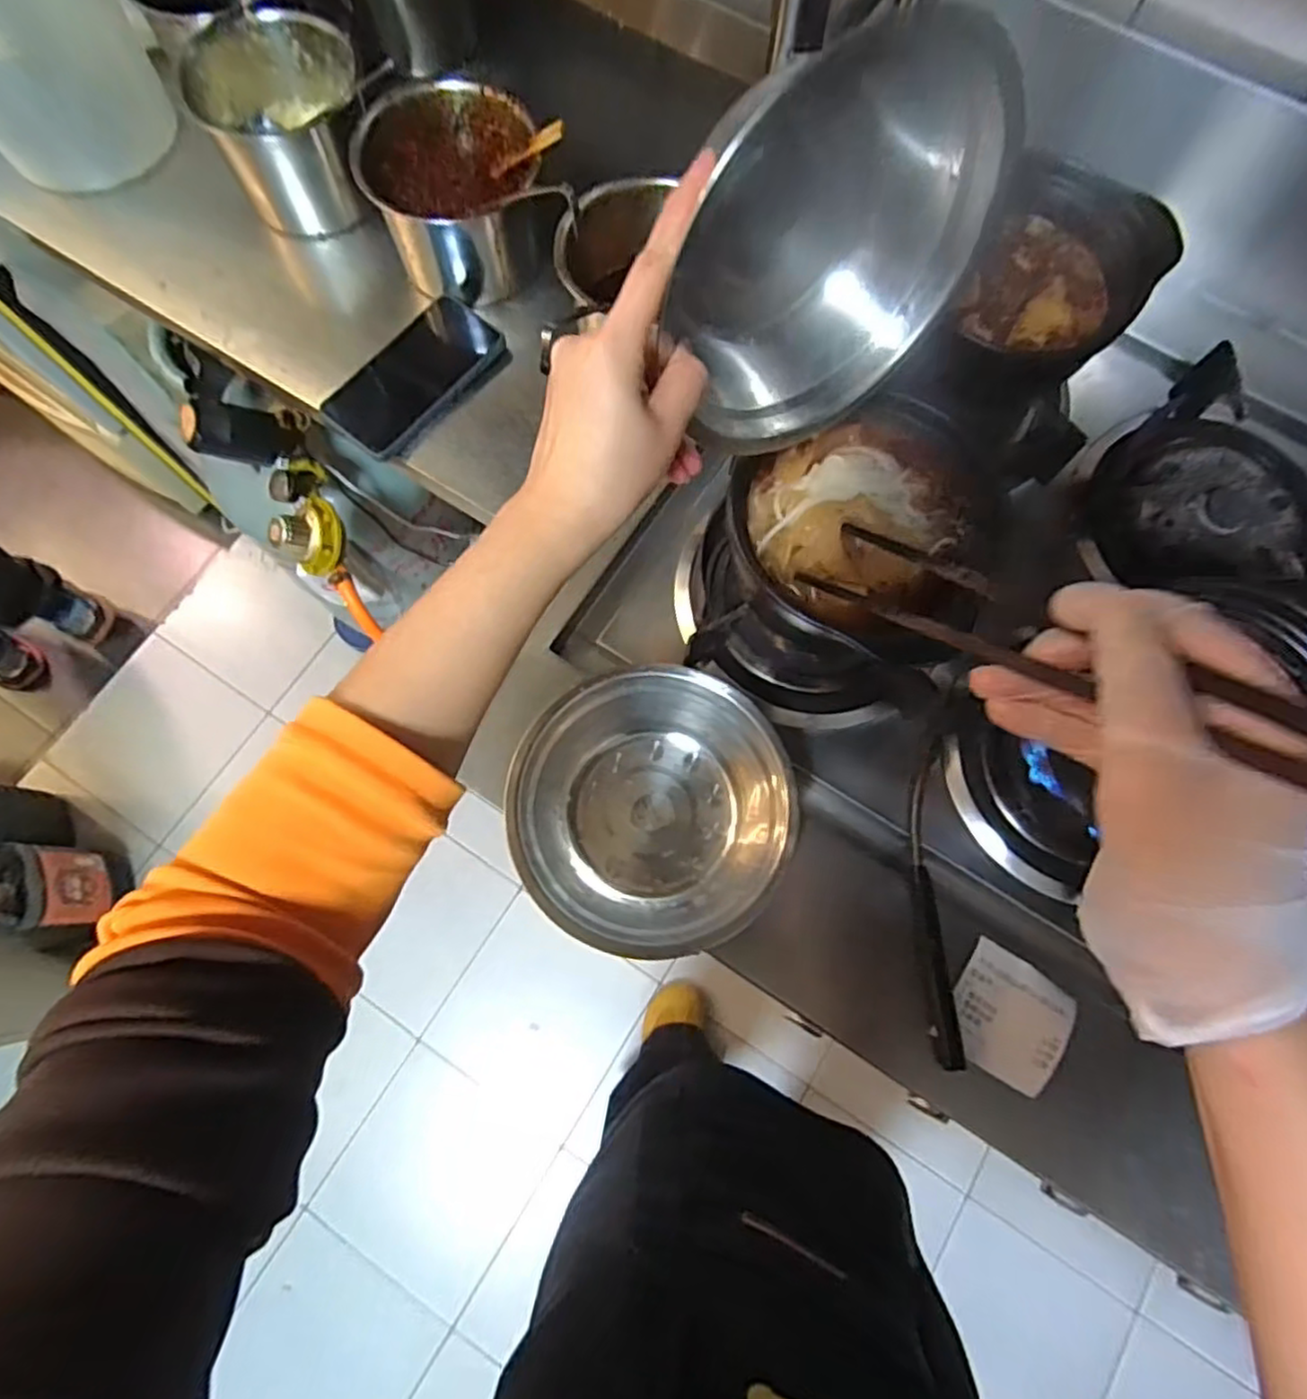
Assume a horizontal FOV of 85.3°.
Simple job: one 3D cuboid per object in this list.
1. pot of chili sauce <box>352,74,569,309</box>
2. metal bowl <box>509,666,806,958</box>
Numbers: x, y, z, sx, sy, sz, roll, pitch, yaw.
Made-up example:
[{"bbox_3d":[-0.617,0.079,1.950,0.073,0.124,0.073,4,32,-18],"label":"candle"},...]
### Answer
[{"bbox_3d":[-0.172,-0.447,0.635,0.150,0.096,0.145,0,75,-1],"label":"pot of chili sauce"},{"bbox_3d":[-0.002,0.079,0.515,0.190,0.071,0.191,0,75,-1],"label":"metal bowl"}]

